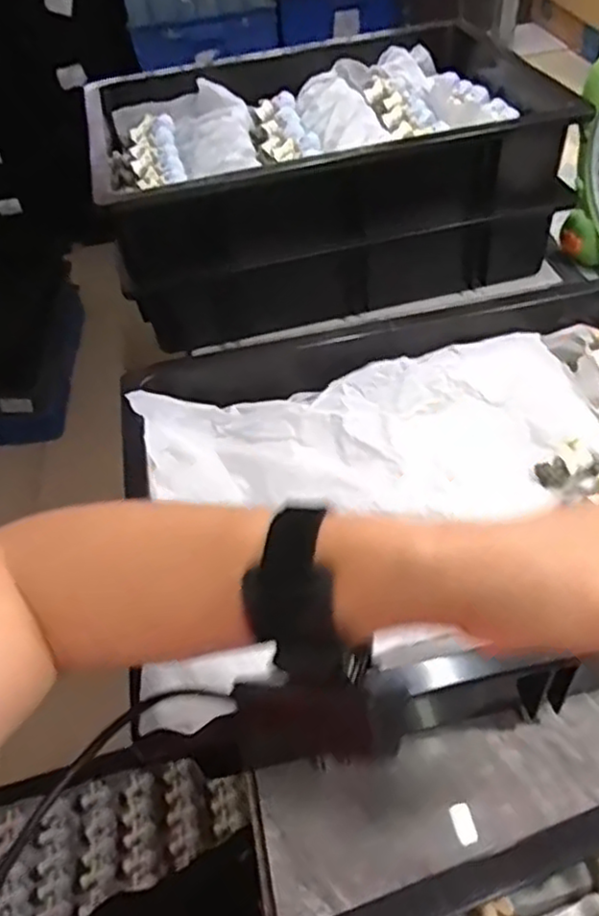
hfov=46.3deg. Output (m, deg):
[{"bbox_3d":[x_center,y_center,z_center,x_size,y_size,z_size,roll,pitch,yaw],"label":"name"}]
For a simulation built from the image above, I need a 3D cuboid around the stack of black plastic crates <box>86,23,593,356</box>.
[{"bbox_3d":[0.023,-0.349,0.822,0.467,0.178,0.434,-14,46,-6],"label":"stack of black plastic crates"}]

